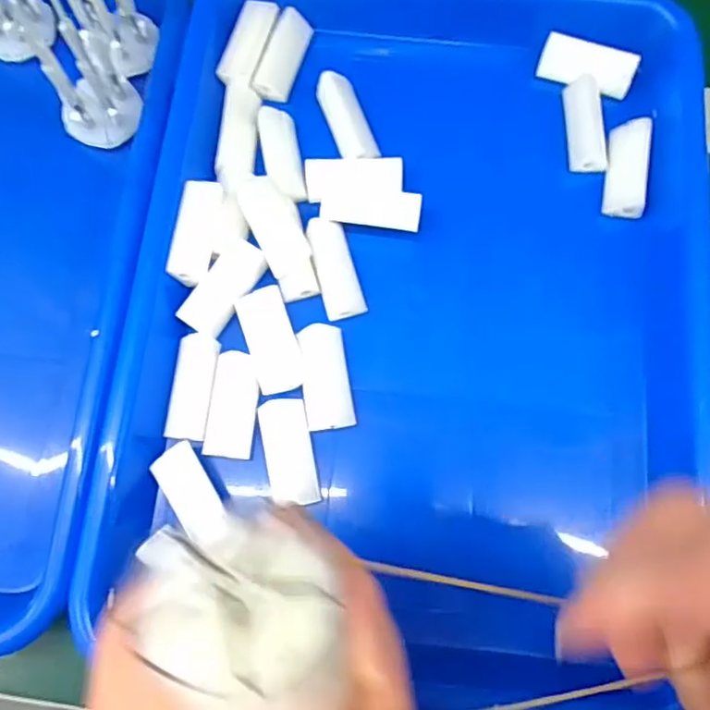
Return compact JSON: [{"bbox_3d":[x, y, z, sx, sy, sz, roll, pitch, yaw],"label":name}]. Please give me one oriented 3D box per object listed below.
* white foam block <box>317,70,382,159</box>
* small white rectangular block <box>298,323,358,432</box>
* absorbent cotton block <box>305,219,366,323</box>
[{"bbox_3d":[-0.003,-0.116,0.300,0.018,0.012,0.046,-21,76,-6],"label":"white foam block"},{"bbox_3d":[-0.013,0.010,0.273,0.021,0.007,0.046,-9,75,-2],"label":"small white rectangular block"},{"bbox_3d":[-0.009,-0.040,0.283,0.019,0.011,0.046,-14,75,-4],"label":"absorbent cotton block"}]

